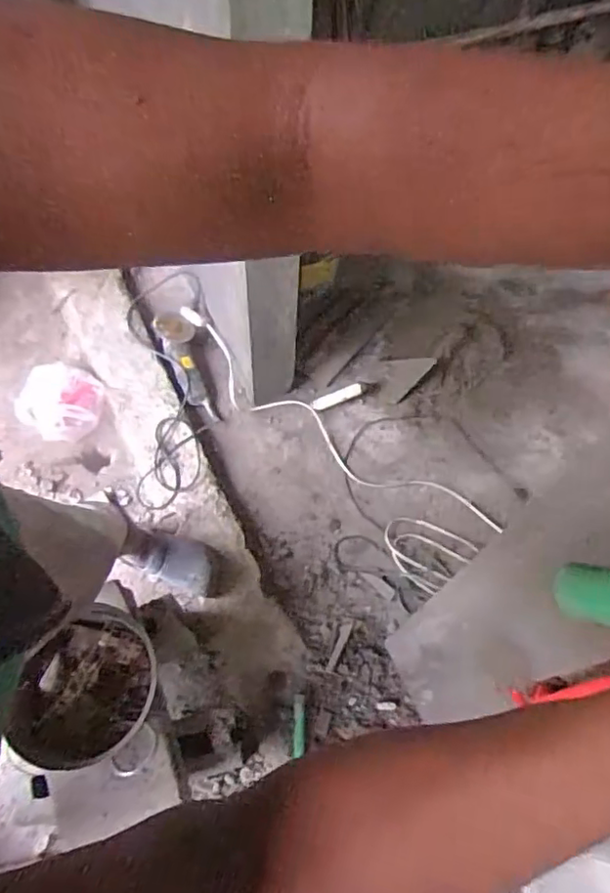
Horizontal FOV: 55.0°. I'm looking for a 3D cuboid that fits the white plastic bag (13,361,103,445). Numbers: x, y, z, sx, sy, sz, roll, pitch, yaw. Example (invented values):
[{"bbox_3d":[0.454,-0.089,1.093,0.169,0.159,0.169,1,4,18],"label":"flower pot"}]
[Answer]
[{"bbox_3d":[-0.650,-0.120,1.555,0.219,0.041,0.190,27,65,10],"label":"white plastic bag"}]

